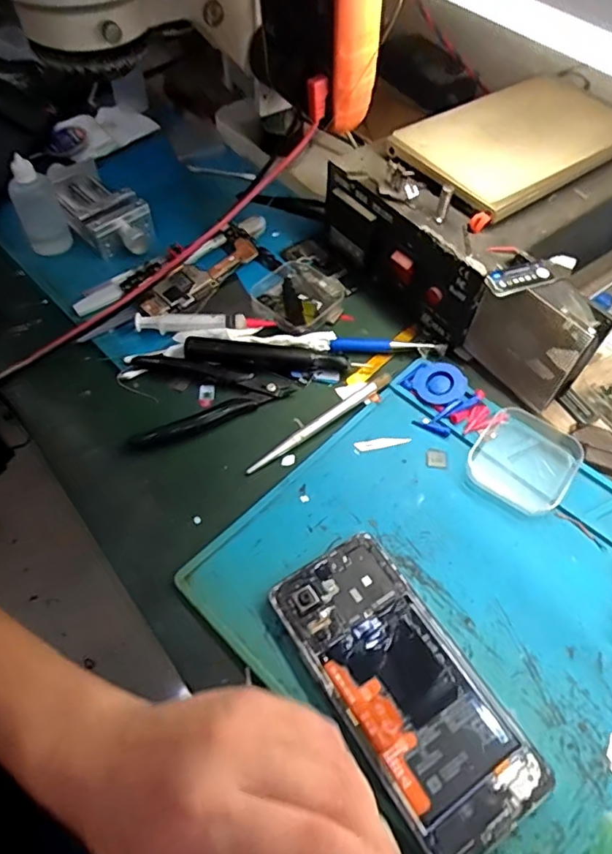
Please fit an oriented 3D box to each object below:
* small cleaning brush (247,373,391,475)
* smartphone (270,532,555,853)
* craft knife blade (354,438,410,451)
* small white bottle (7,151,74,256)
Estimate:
[{"bbox_3d":[0.012,-0.005,0.405,0.128,0.008,0.008,-33,62,-21],"label":"small cleaning brush"},{"bbox_3d":[0.051,0.138,0.307,0.075,0.014,0.159,-29,60,-19],"label":"smartphone"},{"bbox_3d":[0.054,0.011,0.399,0.039,0.004,0.008,-10,70,-8],"label":"craft knife blade"},{"bbox_3d":[-0.231,-0.189,0.486,0.036,0.088,0.038,-23,61,-17],"label":"small white bottle"}]

